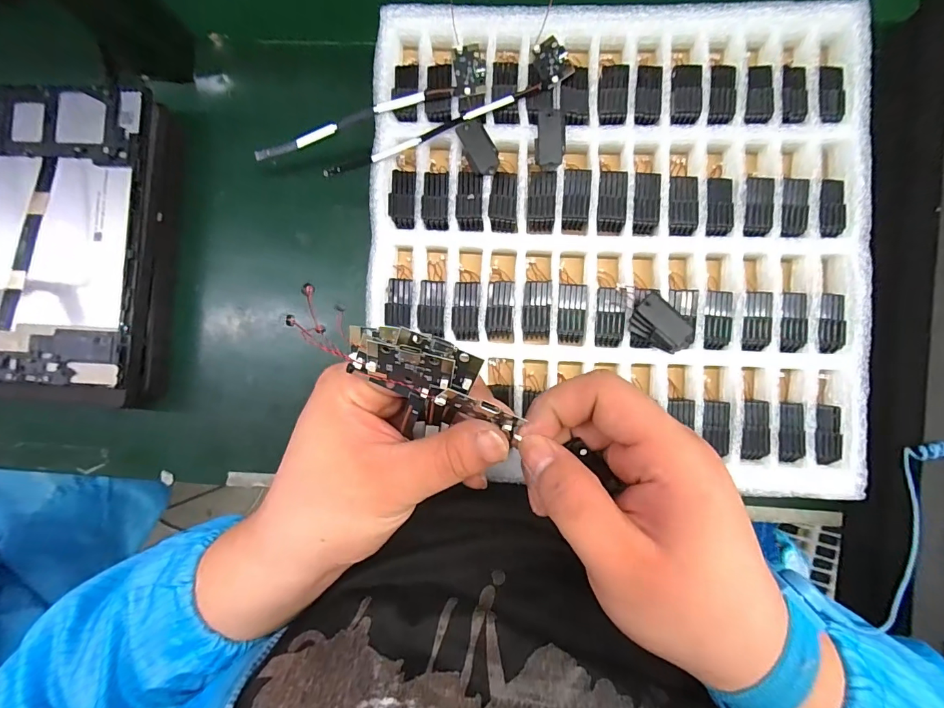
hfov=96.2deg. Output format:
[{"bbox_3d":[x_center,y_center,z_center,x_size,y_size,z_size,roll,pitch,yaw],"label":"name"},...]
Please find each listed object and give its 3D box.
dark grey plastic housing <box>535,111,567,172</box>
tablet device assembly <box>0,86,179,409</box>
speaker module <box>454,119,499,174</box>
[{"bbox_3d":[0.056,-0.152,0.299,0.021,0.007,0.040,5,90,3],"label":"dark grey plastic housing"},{"bbox_3d":[-0.331,-0.089,0.353,0.161,0.057,0.247,6,88,2],"label":"tablet device assembly"},{"bbox_3d":[0.005,-0.147,0.302,0.020,0.006,0.040,-24,88,3],"label":"speaker module"}]

